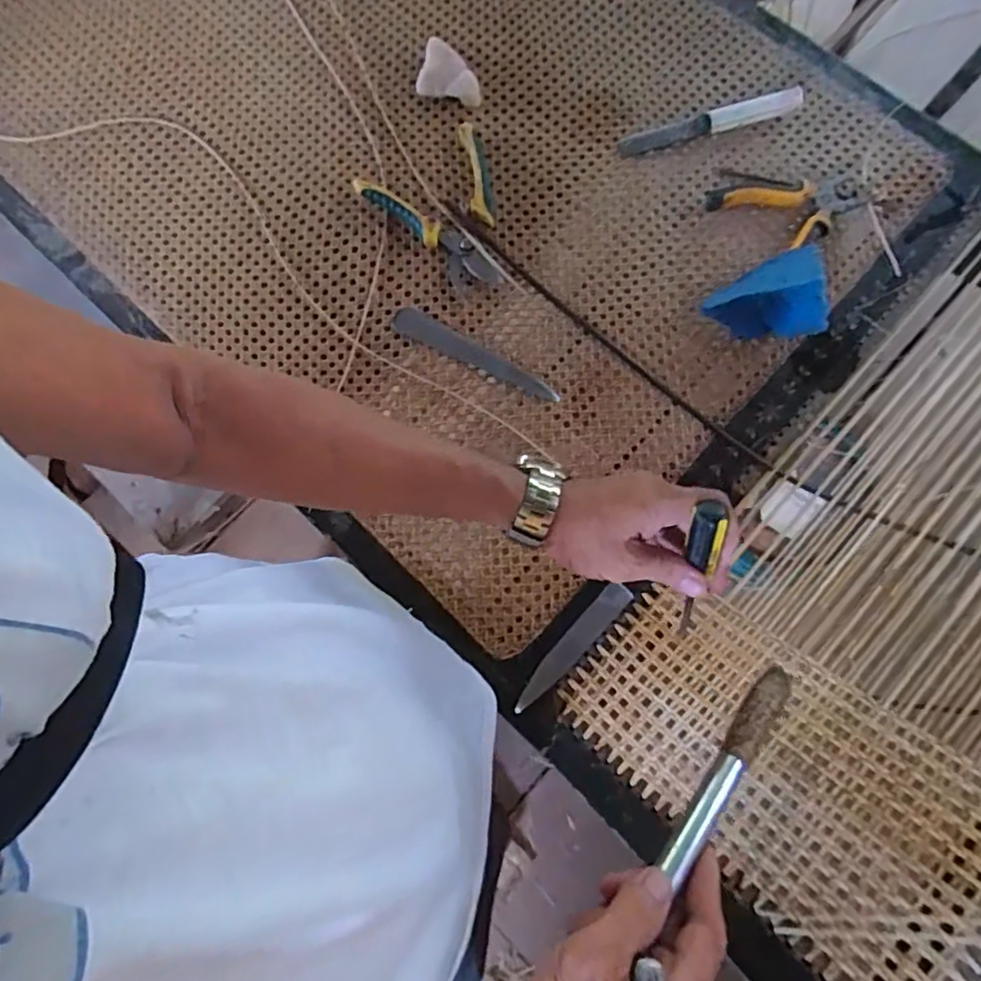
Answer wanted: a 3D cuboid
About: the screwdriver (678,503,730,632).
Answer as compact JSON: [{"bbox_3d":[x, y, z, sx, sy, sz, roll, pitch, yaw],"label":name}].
[{"bbox_3d":[0.154,0.065,0.451,0.027,0.172,0.024,-19,55,-3],"label":"screwdriver"}]

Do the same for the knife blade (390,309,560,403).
[{"bbox_3d":[-0.016,-0.133,0.596,0.180,0.008,0.028,28,80,7],"label":"knife blade"}]

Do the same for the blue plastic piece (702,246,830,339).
[{"bbox_3d":[0.258,-0.178,0.566,0.102,0.056,0.076,-14,73,2],"label":"blue plastic piece"}]

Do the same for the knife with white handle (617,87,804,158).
[{"bbox_3d":[0.231,-0.387,0.631,0.190,0.015,0.029,-14,78,-2],"label":"knife with white handle"}]

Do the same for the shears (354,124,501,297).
[{"bbox_3d":[-0.042,-0.284,0.620,0.137,0.017,0.173,-28,79,-4],"label":"shears"}]

